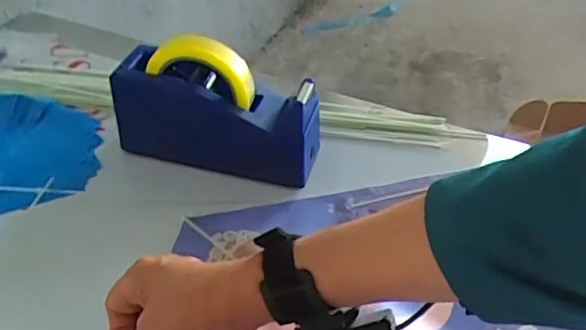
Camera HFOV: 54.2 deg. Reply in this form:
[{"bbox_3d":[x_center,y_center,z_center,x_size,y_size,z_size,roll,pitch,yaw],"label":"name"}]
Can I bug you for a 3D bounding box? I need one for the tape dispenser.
[{"bbox_3d":[-0.076,-0.058,0.565,0.198,0.127,0.061,12,43,12],"label":"tape dispenser"}]

